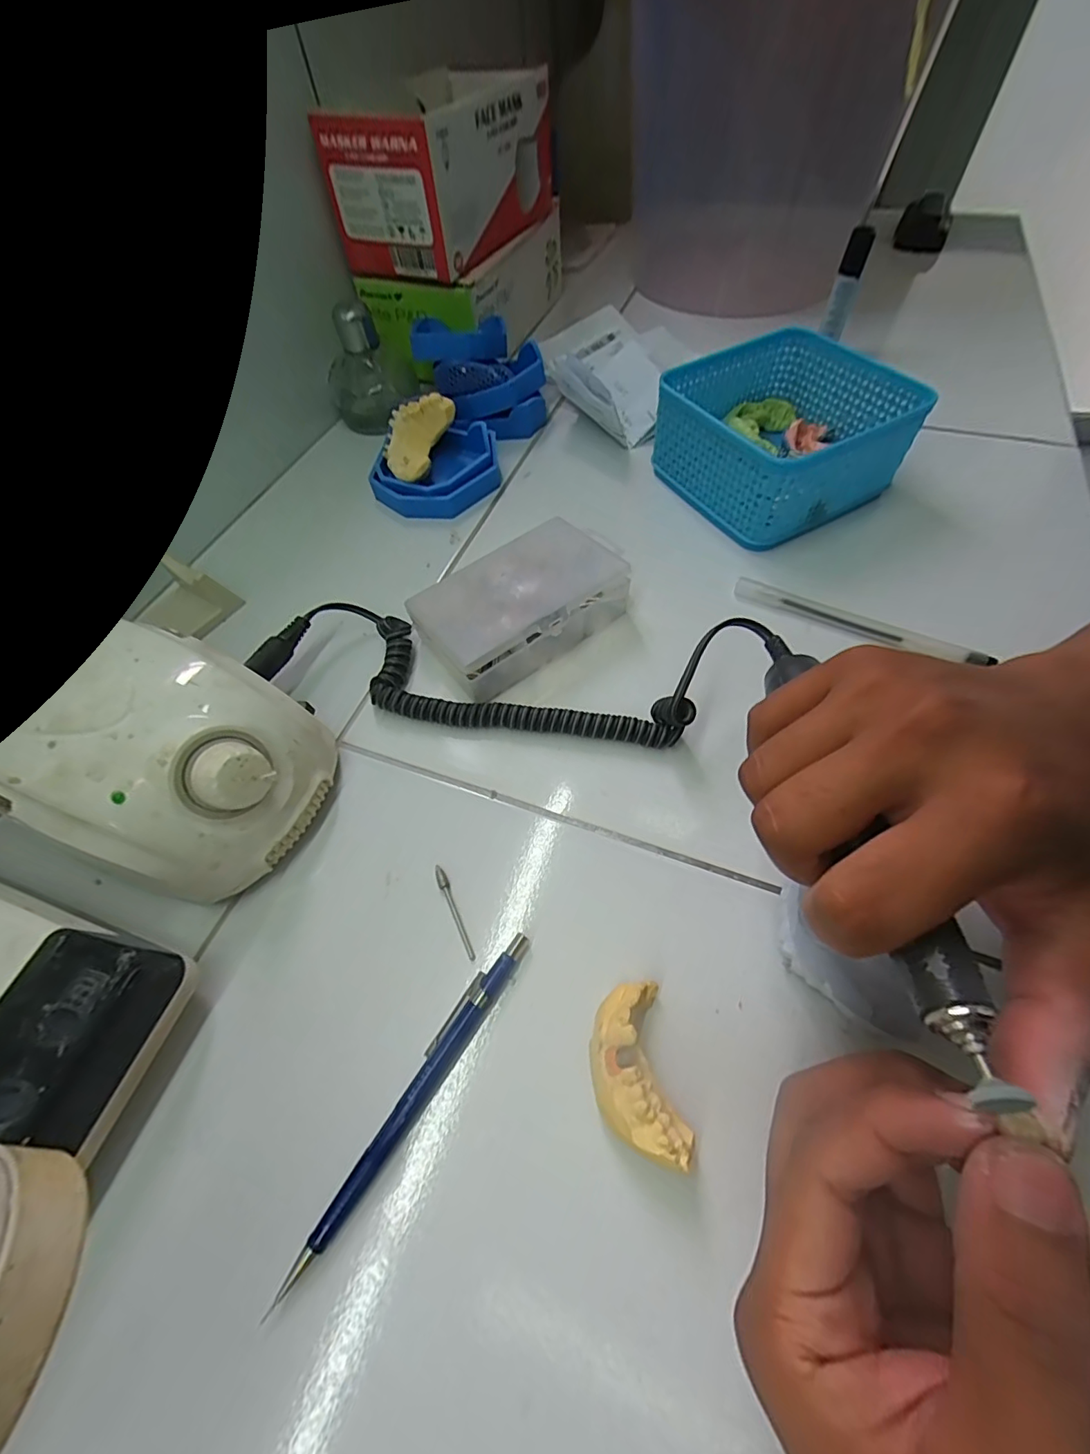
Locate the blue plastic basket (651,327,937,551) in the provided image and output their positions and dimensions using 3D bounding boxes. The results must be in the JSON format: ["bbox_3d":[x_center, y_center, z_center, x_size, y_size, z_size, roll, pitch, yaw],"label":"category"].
[{"bbox_3d":[0.162,-0.203,0.356,0.131,0.065,0.131,-28,60,-11],"label":"blue plastic basket"}]

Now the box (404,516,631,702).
[{"bbox_3d":[-0.013,-0.075,0.306,0.119,0.036,0.073,-31,61,-13],"label":"box"}]

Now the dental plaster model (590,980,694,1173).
[{"bbox_3d":[0.033,0.128,0.191,0.030,0.023,0.055,-11,58,-1],"label":"dental plaster model"}]

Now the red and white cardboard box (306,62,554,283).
[{"bbox_3d":[-0.080,-0.462,0.421,0.110,0.079,0.197,22,64,15],"label":"red and white cardboard box"}]

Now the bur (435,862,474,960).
[{"bbox_3d":[-0.041,0.085,0.235,0.005,0.005,0.045,-25,62,-11],"label":"bur"}]

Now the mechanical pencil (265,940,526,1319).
[{"bbox_3d":[-0.049,0.141,0.197,0.012,0.010,0.136,28,65,20],"label":"mechanical pencil"}]

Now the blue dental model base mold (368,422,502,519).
[{"bbox_3d":[-0.080,-0.196,0.386,0.072,0.029,0.082,33,67,22],"label":"blue dental model base mold"}]

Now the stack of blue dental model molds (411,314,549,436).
[{"bbox_3d":[-0.053,-0.297,0.426,0.105,0.059,0.085,3,59,7],"label":"stack of blue dental model molds"}]

